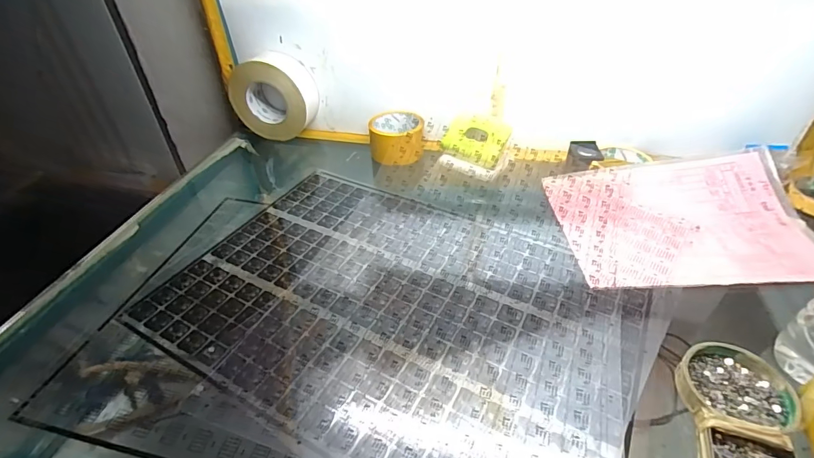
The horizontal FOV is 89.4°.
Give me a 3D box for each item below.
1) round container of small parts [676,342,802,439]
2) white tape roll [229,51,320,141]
[{"bbox_3d":[0.283,0.136,0.354,0.088,0.016,0.077,10,40,15],"label":"round container of small parts"},{"bbox_3d":[-0.234,-0.232,0.725,0.135,0.131,0.061,6,40,10],"label":"white tape roll"}]

